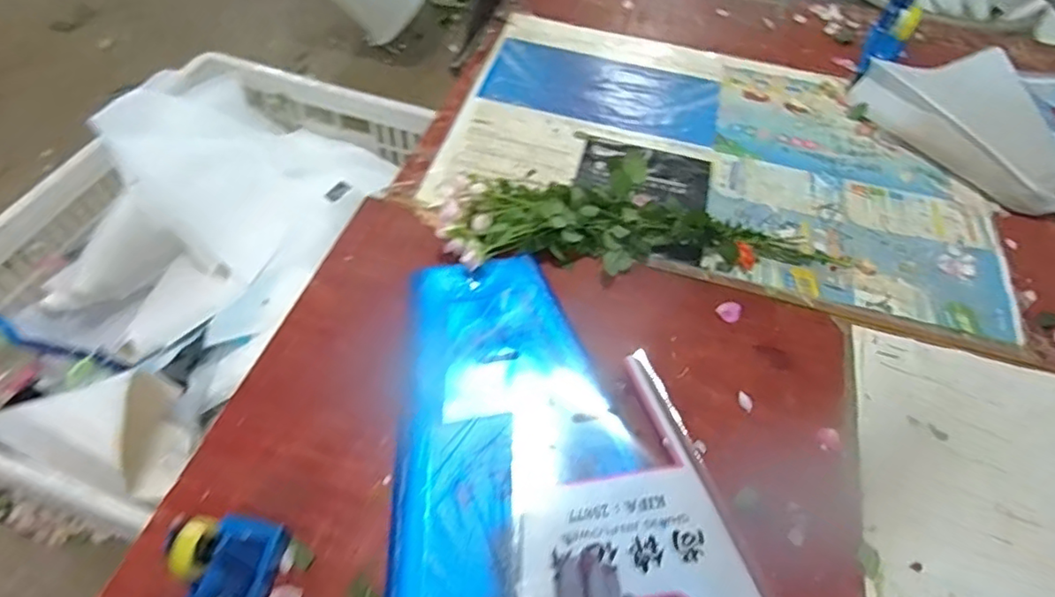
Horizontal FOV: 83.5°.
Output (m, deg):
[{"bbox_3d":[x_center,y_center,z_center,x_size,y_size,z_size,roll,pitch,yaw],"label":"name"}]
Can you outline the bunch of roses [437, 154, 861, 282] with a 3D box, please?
[{"bbox_3d":[0.176,-0.110,0.826,0.590,0.097,0.150,3,53,-3],"label":"bunch of roses"}]

